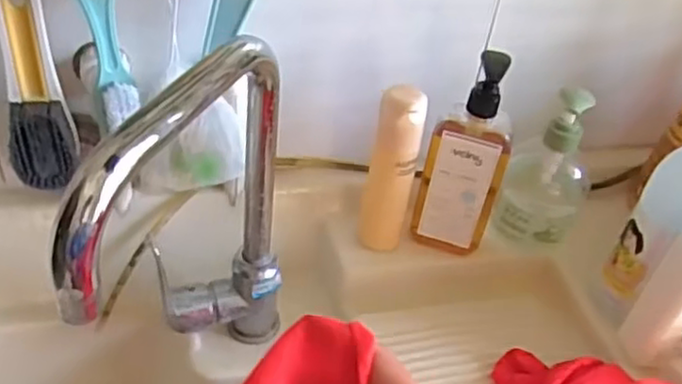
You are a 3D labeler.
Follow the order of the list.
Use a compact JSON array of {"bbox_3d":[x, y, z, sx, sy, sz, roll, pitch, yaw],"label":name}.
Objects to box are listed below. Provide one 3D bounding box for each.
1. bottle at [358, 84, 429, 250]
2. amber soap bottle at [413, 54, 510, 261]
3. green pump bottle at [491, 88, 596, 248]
[{"bbox_3d":[0.044,-0.009,0.620,0.042,0.175,0.036,12,42,4],"label":"bottle"},{"bbox_3d":[0.112,-0.031,0.618,0.068,0.210,0.041,13,42,6],"label":"amber soap bottle"},{"bbox_3d":[0.195,-0.017,0.638,0.070,0.151,0.062,23,44,17],"label":"green pump bottle"}]

